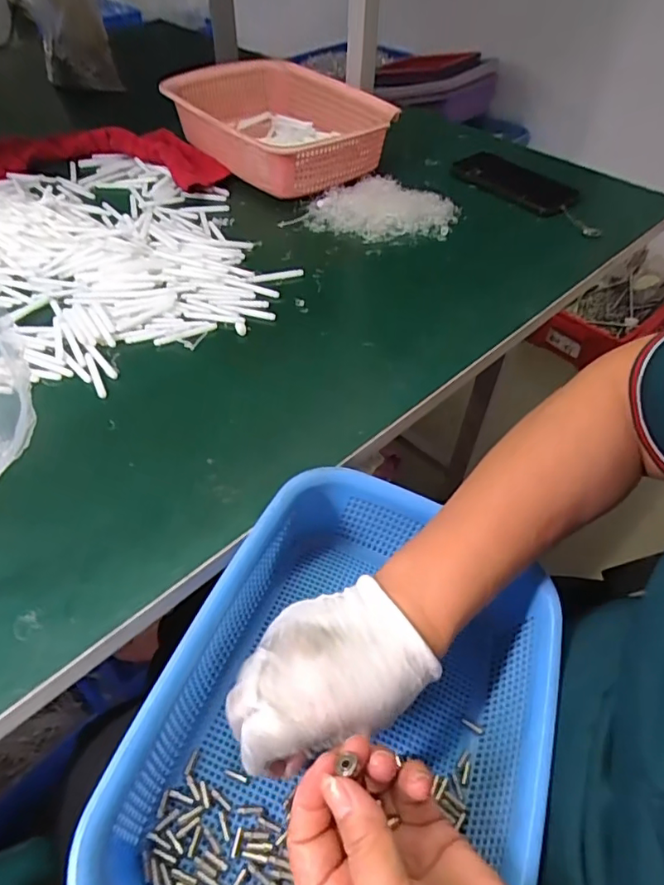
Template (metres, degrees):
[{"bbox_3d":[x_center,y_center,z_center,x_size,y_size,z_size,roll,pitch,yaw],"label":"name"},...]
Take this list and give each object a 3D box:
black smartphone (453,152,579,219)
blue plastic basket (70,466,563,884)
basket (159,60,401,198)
[{"bbox_3d":[0.231,-0.334,0.693,0.159,0.014,0.077,37,58,27],"label":"black smartphone"},{"bbox_3d":[0.017,0.163,0.324,0.206,0.097,0.285,19,52,12],"label":"blue plastic basket"},{"bbox_3d":[-0.078,-0.434,0.726,0.218,0.079,0.302,-30,56,-25],"label":"basket"}]

